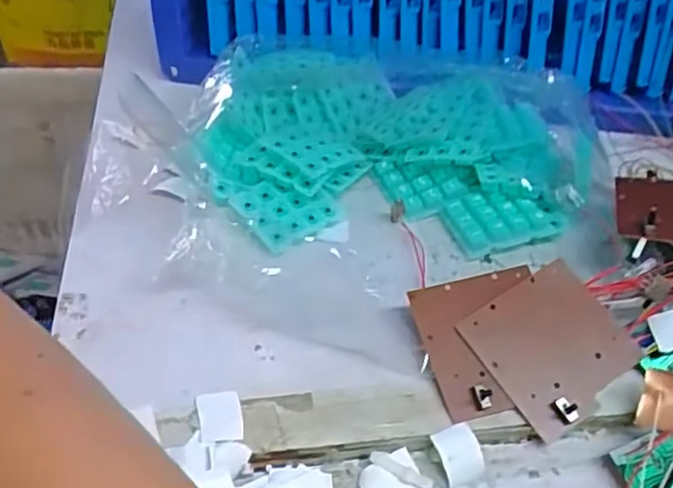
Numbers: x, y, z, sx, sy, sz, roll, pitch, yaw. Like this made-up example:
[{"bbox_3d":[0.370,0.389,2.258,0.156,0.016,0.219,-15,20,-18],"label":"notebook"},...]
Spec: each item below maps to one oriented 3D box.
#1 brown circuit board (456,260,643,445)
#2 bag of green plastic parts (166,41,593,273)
[{"bbox_3d":[0.113,0.053,0.347,0.072,0.006,0.071,-32,67,-15],"label":"brown circuit board"},{"bbox_3d":[0.033,-0.072,0.443,0.272,0.057,0.168,-5,44,-9],"label":"bag of green plastic parts"}]

